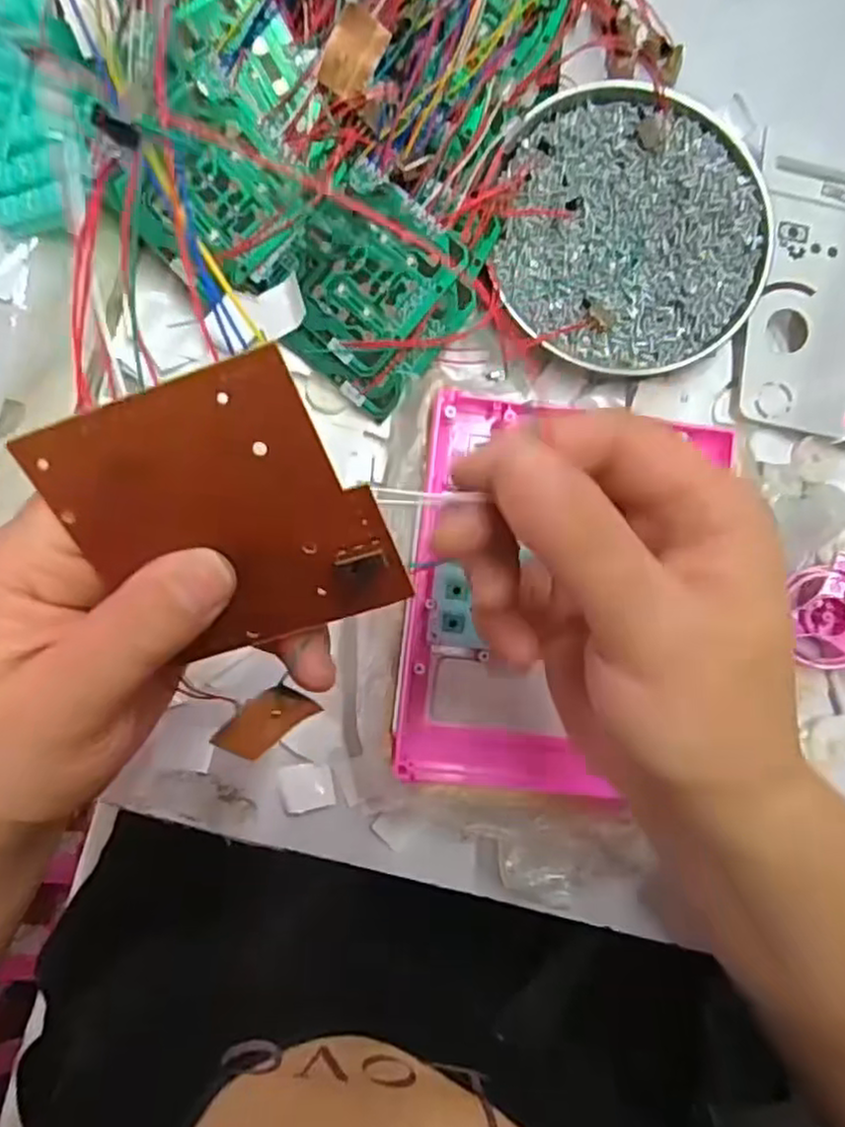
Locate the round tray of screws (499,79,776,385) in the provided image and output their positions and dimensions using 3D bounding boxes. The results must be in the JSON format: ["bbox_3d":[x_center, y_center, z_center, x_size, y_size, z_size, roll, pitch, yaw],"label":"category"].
[{"bbox_3d":[0.097,-0.157,0.334,0.126,0.021,0.129,0,88,-4],"label":"round tray of screws"}]

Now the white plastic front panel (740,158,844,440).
[{"bbox_3d":[0.215,-0.125,0.345,0.109,0.014,0.128,10,87,-4],"label":"white plastic front panel"}]

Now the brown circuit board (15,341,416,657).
[{"bbox_3d":[-0.047,-0.009,0.173,0.070,0.004,0.071,-17,121,11],"label":"brown circuit board"}]

